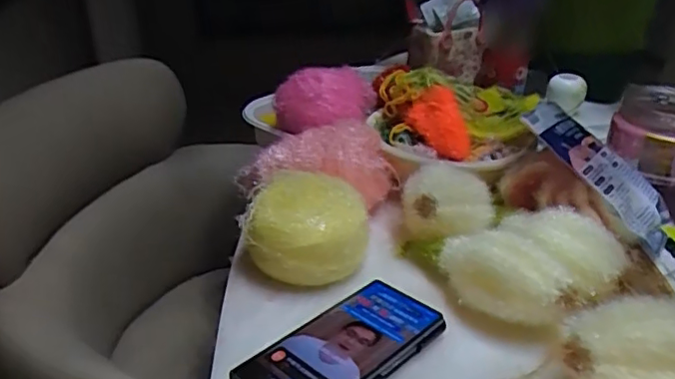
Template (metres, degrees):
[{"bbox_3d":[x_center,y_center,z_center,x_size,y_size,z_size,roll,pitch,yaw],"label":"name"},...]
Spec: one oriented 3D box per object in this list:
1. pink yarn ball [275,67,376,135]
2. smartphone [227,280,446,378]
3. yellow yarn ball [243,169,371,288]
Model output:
[{"bbox_3d":[-0.021,-0.112,0.734,0.111,0.079,0.073,-22,36,-35],"label":"pink yarn ball"},{"bbox_3d":[0.006,0.118,0.430,0.074,0.014,0.157,26,35,37],"label":"smartphone"},{"bbox_3d":[-0.030,0.038,0.532,0.100,0.071,0.097,1,29,0],"label":"yellow yarn ball"}]

